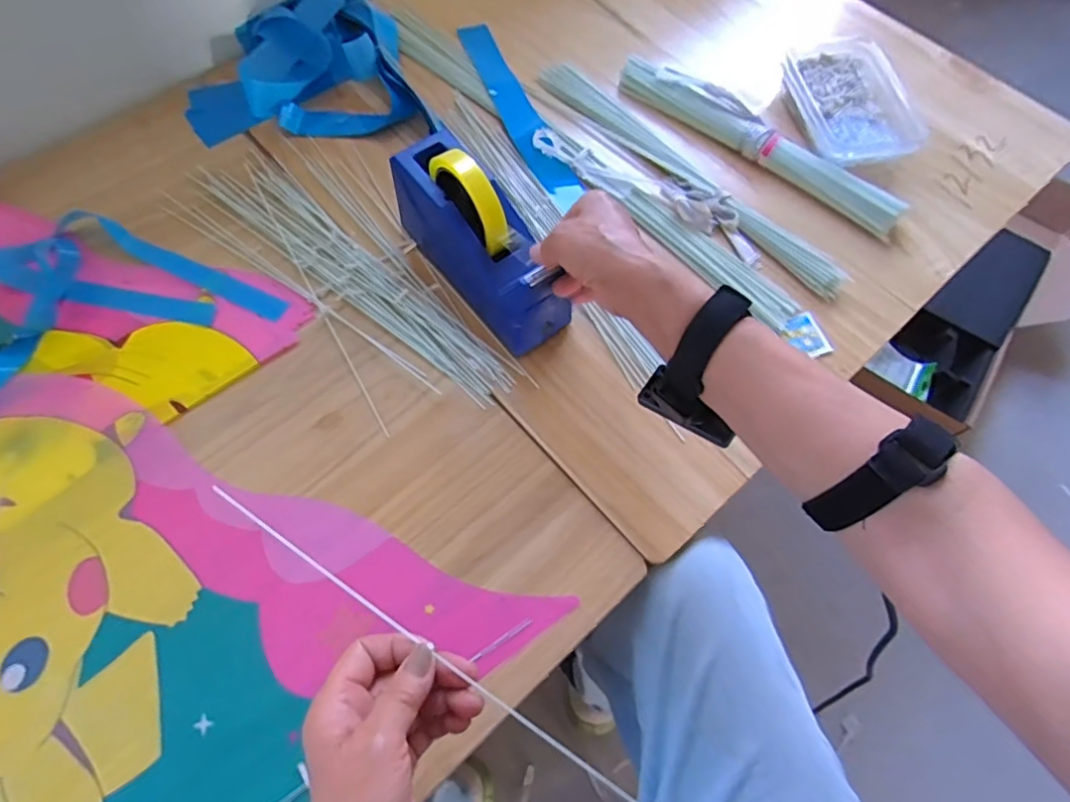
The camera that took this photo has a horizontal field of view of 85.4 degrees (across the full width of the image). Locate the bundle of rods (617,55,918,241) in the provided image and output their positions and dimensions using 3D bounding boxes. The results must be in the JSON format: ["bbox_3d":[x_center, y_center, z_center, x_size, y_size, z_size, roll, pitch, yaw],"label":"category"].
[{"bbox_3d":[0.249,-0.302,0.666,0.364,0.034,0.047,37,70,14],"label":"bundle of rods"}]

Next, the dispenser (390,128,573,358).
[{"bbox_3d":[-0.052,-0.153,0.532,0.065,0.121,0.198,-37,72,-16],"label":"dispenser"}]

